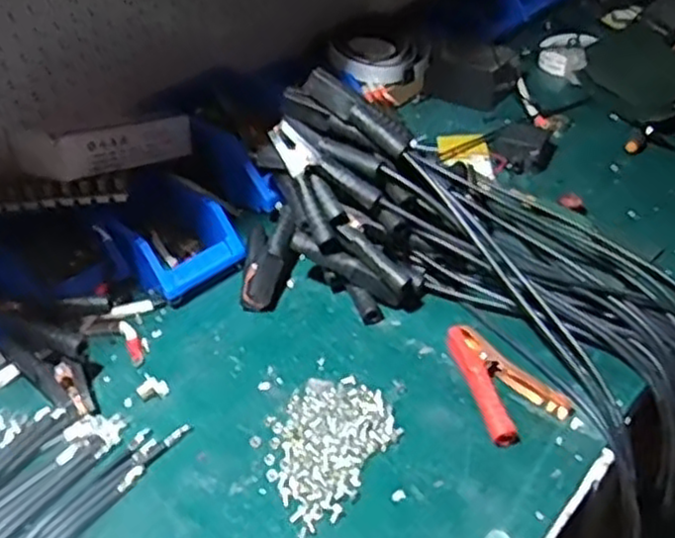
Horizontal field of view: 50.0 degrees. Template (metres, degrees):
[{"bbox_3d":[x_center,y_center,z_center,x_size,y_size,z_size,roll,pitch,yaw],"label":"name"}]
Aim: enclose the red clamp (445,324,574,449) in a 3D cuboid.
[{"bbox_3d":[0.156,0.108,0.727,0.088,0.028,0.137,-20,43,-20],"label":"red clamp"}]

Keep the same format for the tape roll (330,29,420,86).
[{"bbox_3d":[0.057,-0.342,1.163,0.130,0.041,0.130,-1,40,1],"label":"tape roll"}]

